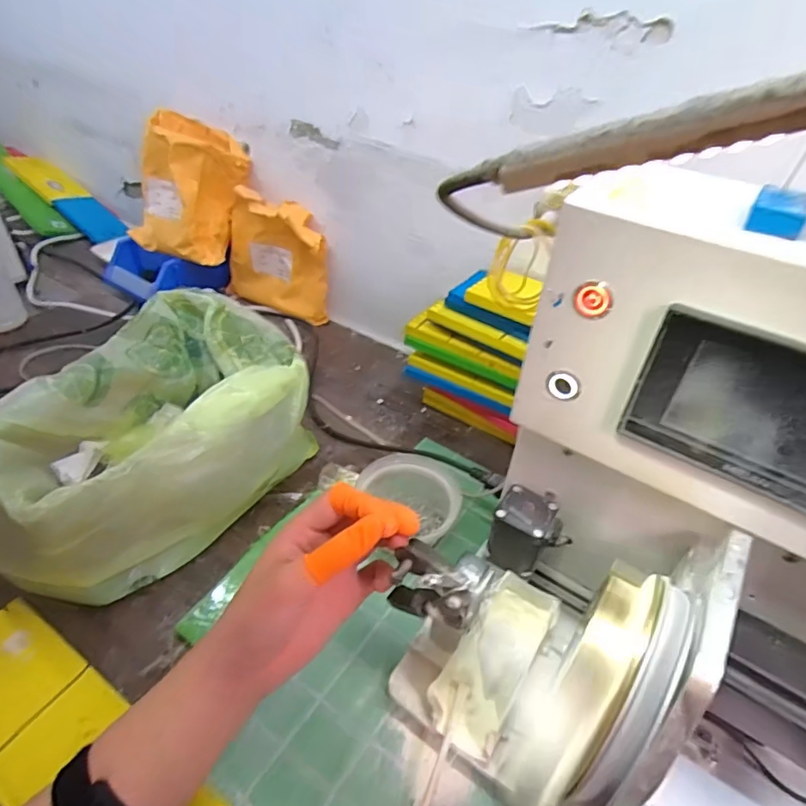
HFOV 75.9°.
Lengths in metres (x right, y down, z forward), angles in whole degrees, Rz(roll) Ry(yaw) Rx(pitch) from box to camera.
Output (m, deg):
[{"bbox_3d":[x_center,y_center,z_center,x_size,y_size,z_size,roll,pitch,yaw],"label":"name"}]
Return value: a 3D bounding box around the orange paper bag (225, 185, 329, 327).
[{"bbox_3d":[-0.187,-0.219,0.772,0.179,0.165,0.053,25,46,22],"label":"orange paper bag"}]

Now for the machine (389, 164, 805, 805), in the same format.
[{"bbox_3d":[0.193,0.109,0.273,0.340,0.327,0.214,24,45,21],"label":"machine"}]

